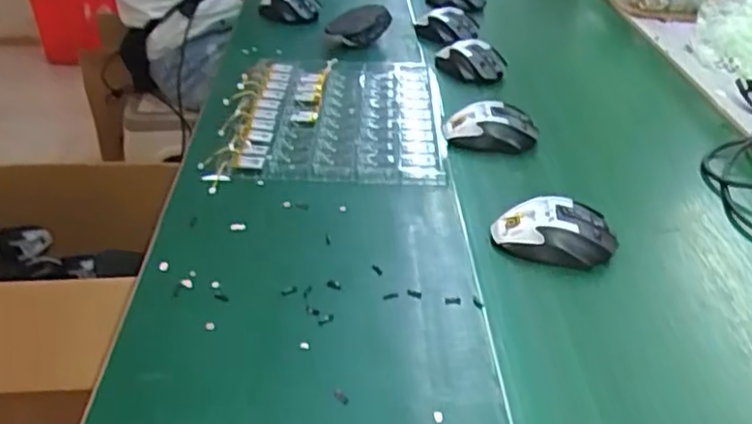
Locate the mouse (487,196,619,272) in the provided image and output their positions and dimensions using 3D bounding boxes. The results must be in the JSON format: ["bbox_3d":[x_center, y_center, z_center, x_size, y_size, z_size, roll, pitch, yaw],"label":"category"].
[{"bbox_3d":[0.172,0.021,0.645,0.112,0.048,0.060,17,38,19],"label":"mouse"}]

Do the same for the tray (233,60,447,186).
[{"bbox_3d":[-0.040,-0.125,0.839,0.241,0.023,0.288,1,36,-2],"label":"tray"}]

